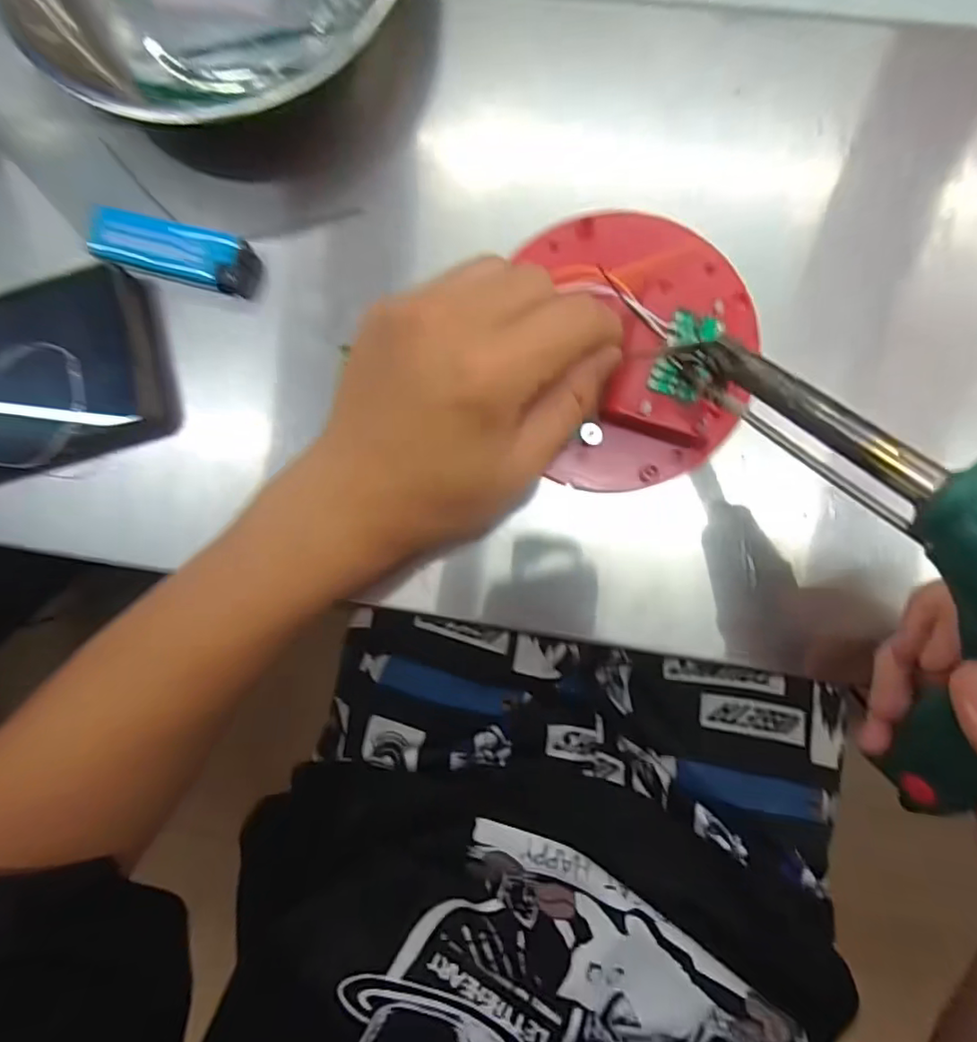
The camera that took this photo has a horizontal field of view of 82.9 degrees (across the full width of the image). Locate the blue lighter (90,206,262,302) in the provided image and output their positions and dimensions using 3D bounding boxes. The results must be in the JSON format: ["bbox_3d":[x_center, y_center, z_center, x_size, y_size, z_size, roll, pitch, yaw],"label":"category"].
[{"bbox_3d":[-0.145,-0.124,0.259,0.068,0.020,0.025,13,95,-2],"label":"blue lighter"}]

